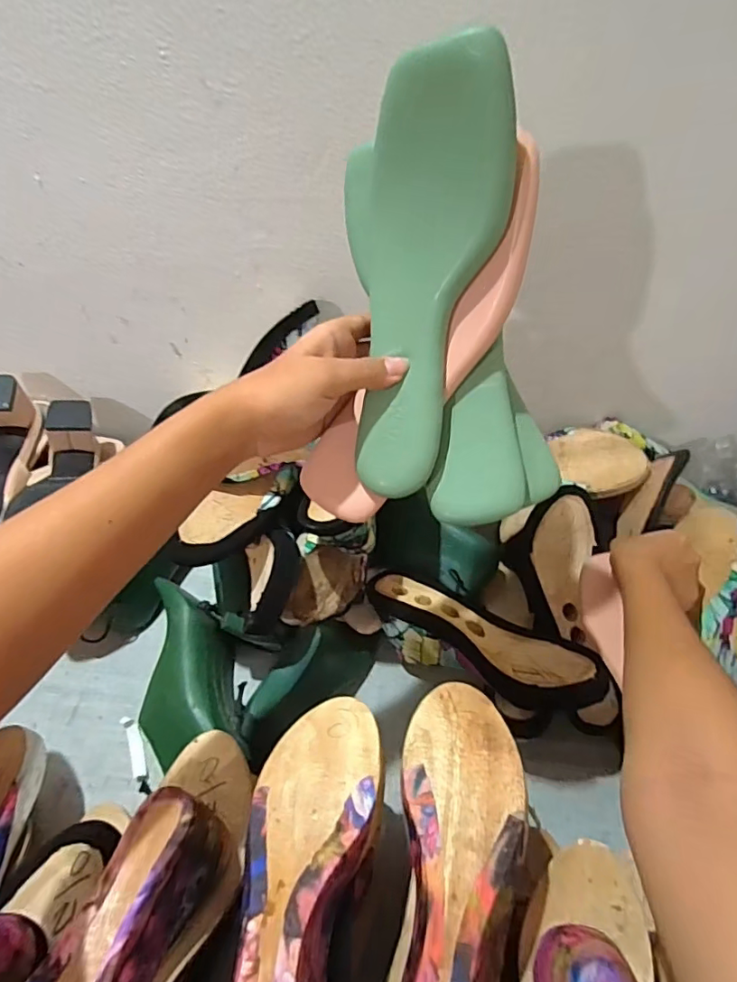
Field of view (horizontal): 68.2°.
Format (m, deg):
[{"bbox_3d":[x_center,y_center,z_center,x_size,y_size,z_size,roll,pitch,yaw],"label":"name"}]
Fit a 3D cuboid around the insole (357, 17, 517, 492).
[{"bbox_3d":[0.032,-0.109,0.304,0.076,0.219,0.034,11,20,9],"label":"insole"}]

